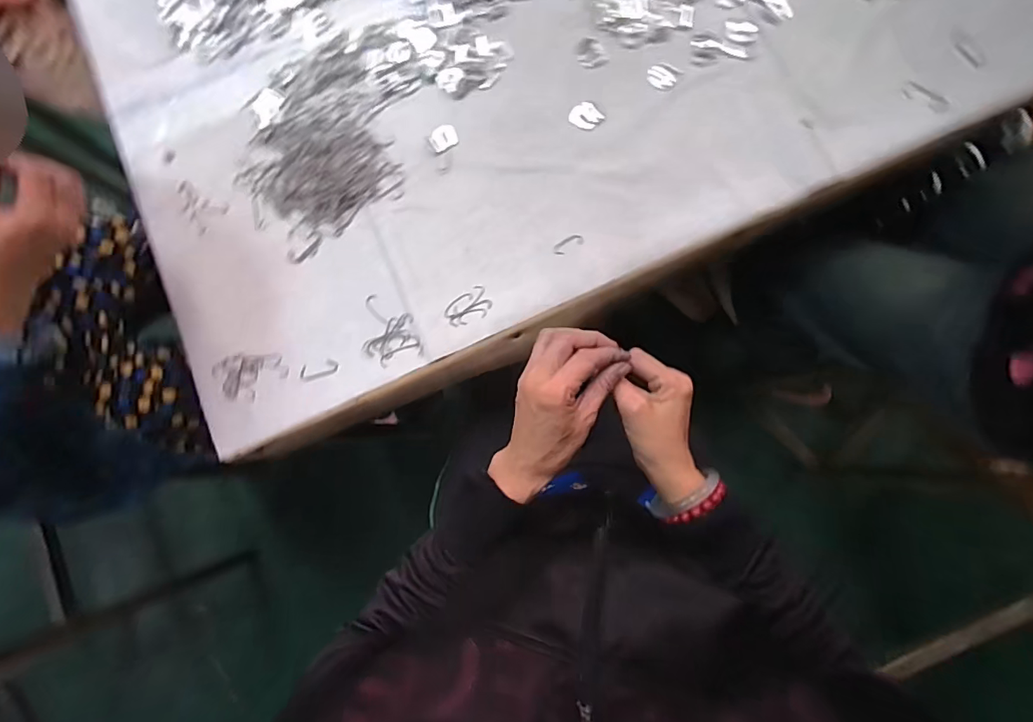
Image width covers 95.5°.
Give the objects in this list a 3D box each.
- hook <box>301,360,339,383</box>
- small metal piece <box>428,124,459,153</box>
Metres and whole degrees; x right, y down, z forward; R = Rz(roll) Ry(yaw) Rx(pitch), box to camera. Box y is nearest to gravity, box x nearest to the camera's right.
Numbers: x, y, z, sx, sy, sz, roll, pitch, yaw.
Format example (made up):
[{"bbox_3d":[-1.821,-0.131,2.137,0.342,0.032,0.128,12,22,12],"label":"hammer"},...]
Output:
[{"bbox_3d":[-0.219,0.010,0.520,0.044,0.005,0.020,-14,81,2],"label":"hook"},{"bbox_3d":[-0.087,-0.264,0.552,0.034,0.004,0.029,-30,81,0],"label":"small metal piece"}]

